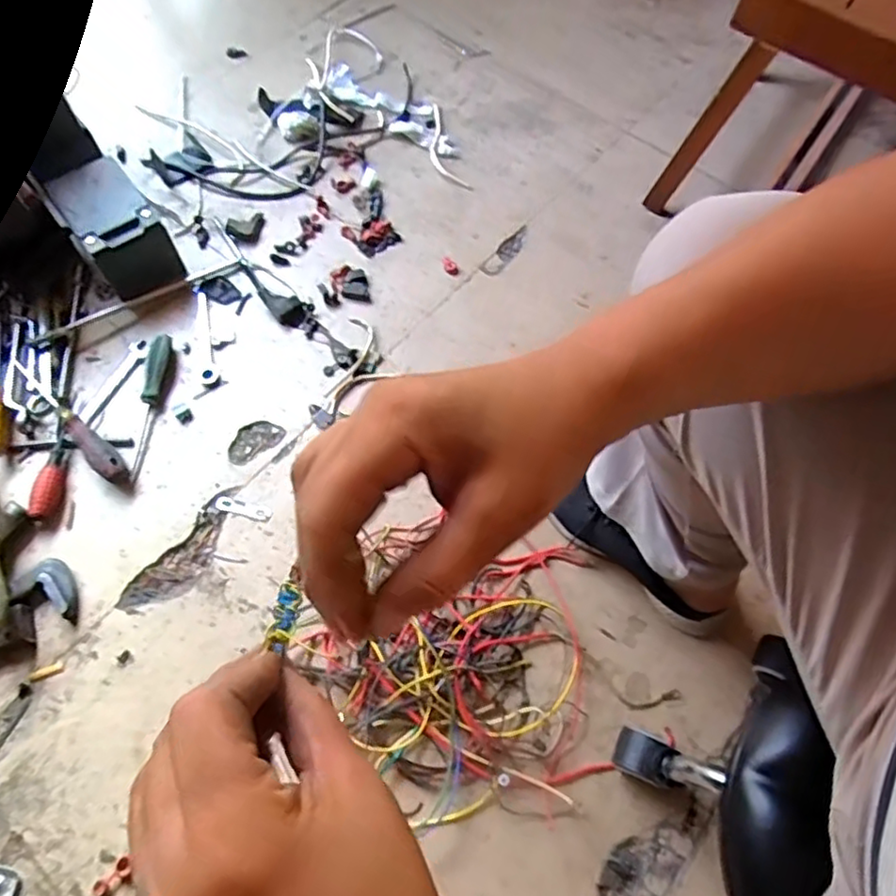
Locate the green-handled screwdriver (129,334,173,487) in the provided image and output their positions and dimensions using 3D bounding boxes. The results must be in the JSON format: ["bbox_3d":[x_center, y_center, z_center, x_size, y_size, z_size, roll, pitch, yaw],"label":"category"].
[{"bbox_3d":[-0.369,-0.053,0.784,0.022,0.028,0.192,2,65,1],"label":"green-handled screwdriver"}]

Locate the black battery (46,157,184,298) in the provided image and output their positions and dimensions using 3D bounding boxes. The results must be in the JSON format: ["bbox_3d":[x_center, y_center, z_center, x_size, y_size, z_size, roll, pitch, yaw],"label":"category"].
[{"bbox_3d":[-0.442,-0.294,0.857,0.102,0.095,0.164,-36,70,-15],"label":"black battery"}]

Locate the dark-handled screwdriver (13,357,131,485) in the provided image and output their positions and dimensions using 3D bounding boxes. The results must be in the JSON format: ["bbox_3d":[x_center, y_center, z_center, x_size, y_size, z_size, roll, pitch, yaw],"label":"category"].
[{"bbox_3d":[-0.458,-0.030,0.771,0.214,0.031,0.029,39,71,16],"label":"dark-handled screwdriver"}]

